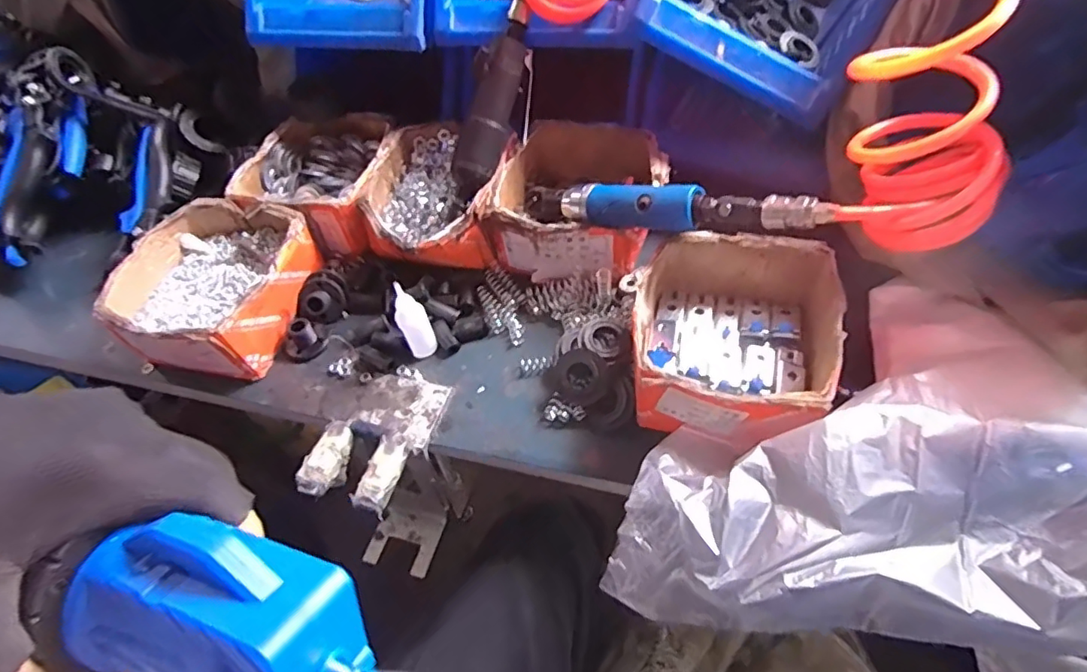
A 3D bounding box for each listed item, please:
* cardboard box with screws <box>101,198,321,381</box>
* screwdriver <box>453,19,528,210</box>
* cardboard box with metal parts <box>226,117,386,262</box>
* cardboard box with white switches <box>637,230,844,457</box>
[{"bbox_3d":[-0.315,-0.049,0.553,0.156,0.073,0.167,16,56,17],"label":"cardboard box with screws"},{"bbox_3d":[-0.048,-0.208,0.546,0.033,0.040,0.168,23,100,22],"label":"screwdriver"},{"bbox_3d":[-0.241,-0.170,0.635,0.152,0.067,0.164,8,54,12],"label":"cardboard box with metal parts"},{"bbox_3d":[0.147,0.001,0.451,0.139,0.066,0.161,9,54,12],"label":"cardboard box with white switches"}]

